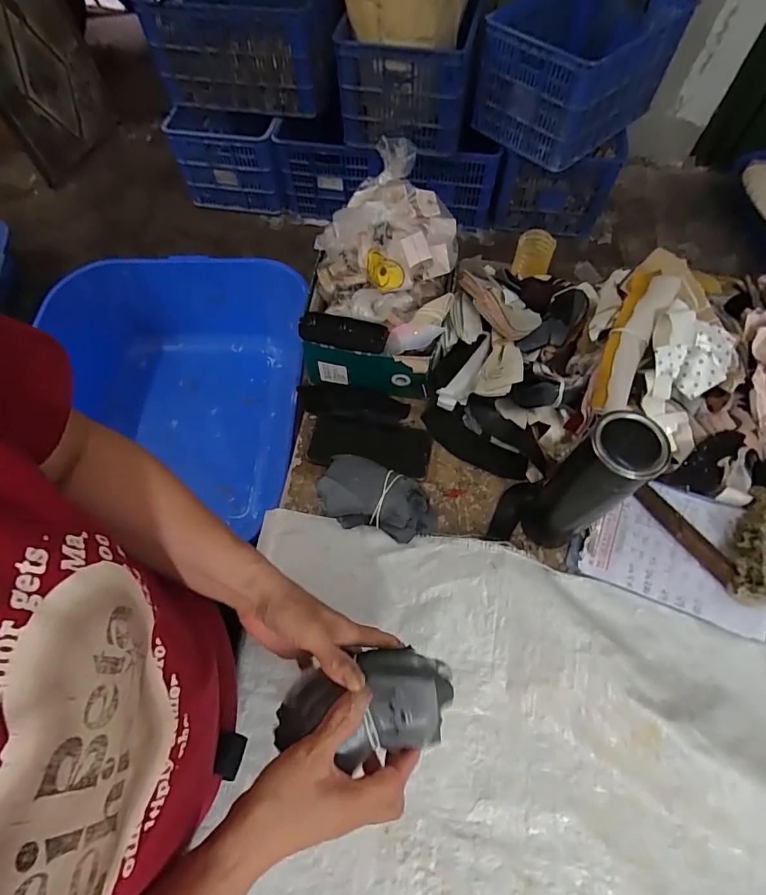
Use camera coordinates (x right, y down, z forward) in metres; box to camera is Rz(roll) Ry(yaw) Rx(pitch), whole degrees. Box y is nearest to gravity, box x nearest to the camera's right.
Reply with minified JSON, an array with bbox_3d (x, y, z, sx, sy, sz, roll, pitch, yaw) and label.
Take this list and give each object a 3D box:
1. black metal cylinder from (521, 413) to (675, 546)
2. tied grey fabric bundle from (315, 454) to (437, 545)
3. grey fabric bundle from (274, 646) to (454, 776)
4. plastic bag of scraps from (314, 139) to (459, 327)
[{"bbox_3d":[0.206,0.046,0.471,0.054,0.225,0.061,-42,70,-19],"label":"black metal cylinder"},{"bbox_3d":[-0.005,0.067,0.553,0.138,0.059,0.076,18,64,9],"label":"tied grey fabric bundle"},{"bbox_3d":[-0.013,0.198,0.344,0.133,0.044,0.069,-9,63,-2],"label":"grey fabric bundle"},{"bbox_3d":[0.013,-0.300,0.642,0.190,0.113,0.285,13,63,7],"label":"plastic bag of scraps"}]

